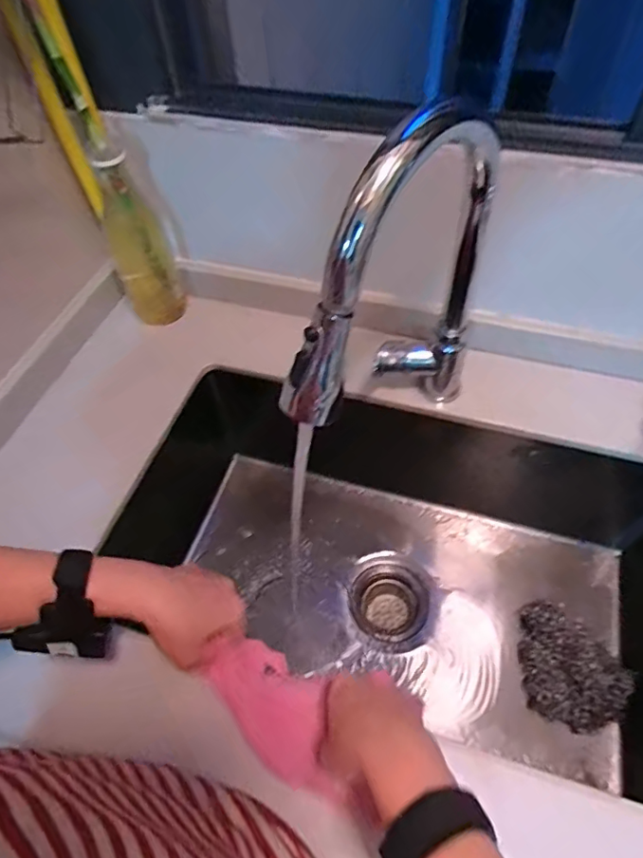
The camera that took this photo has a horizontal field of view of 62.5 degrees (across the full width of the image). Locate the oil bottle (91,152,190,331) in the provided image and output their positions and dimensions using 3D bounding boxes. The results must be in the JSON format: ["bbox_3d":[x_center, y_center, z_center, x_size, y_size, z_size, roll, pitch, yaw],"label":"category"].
[{"bbox_3d":[-0.232,-0.234,0.678,0.079,0.236,0.075,-20,56,-12],"label":"oil bottle"}]

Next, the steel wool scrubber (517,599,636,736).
[{"bbox_3d":[0.296,0.294,0.654,0.099,0.058,0.143,-32,59,-19],"label":"steel wool scrubber"}]

